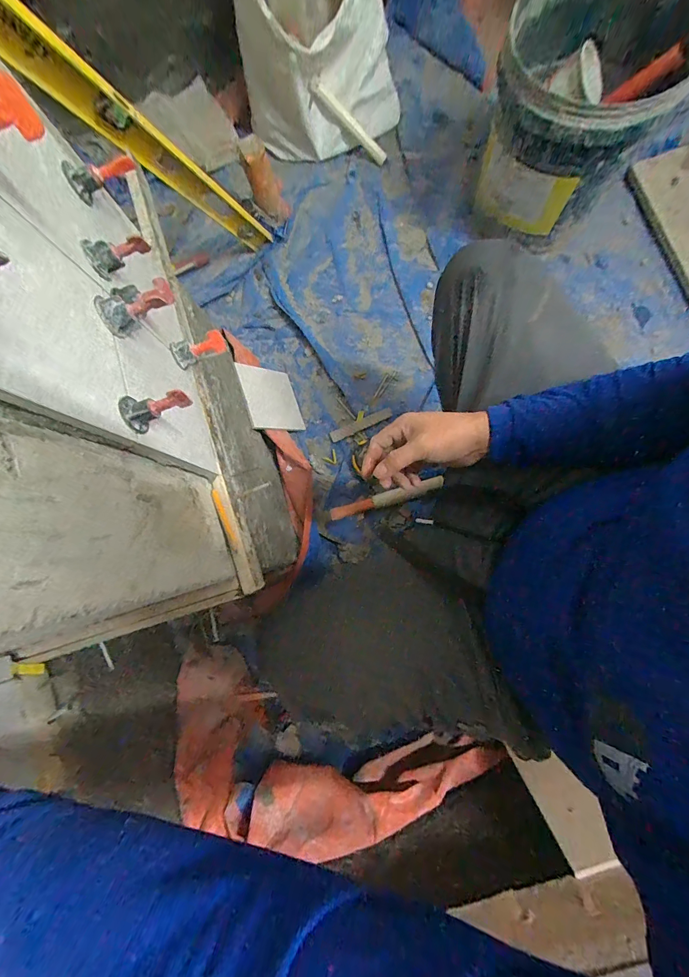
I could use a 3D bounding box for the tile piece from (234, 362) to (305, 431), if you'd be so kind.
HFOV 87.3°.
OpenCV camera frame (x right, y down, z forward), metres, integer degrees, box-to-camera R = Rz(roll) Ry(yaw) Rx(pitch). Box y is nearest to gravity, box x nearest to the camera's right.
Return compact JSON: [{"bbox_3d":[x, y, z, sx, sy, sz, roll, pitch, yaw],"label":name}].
[{"bbox_3d":[-0.163,-0.200,0.804,0.012,0.142,0.149,-22,80,41],"label":"tile piece"}]

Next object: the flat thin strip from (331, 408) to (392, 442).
[{"bbox_3d":[0.039,-0.147,0.834,0.149,0.007,0.025,-23,80,7],"label":"flat thin strip"}]

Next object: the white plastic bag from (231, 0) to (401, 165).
[{"bbox_3d":[-0.062,-0.994,0.793,0.351,0.345,0.276,-9,81,4],"label":"white plastic bag"}]

